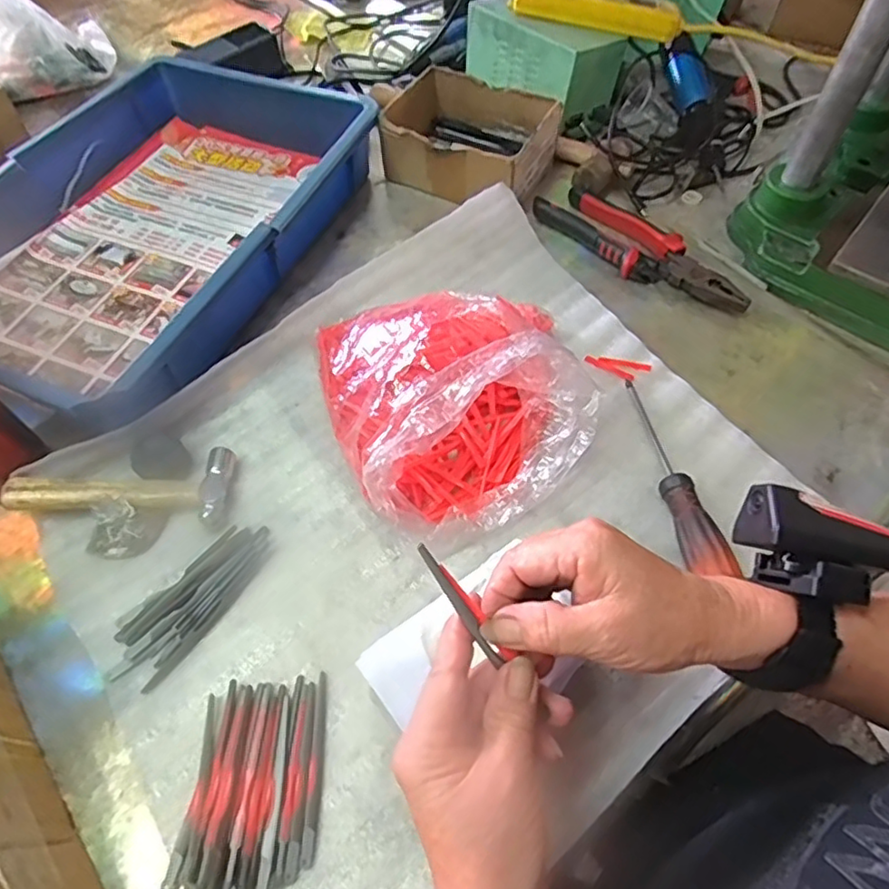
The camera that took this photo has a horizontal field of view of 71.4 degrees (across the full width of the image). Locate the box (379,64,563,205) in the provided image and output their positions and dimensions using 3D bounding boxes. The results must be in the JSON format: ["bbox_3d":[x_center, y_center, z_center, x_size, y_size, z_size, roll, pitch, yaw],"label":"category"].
[{"bbox_3d":[0.022,-0.328,0.669,0.175,0.067,0.128,27,61,17],"label":"box"}]

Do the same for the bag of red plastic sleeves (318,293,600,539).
[{"bbox_3d":[0.003,-0.042,0.454,0.188,0.111,0.191,-8,57,-4],"label":"bag of red plastic sleeves"}]

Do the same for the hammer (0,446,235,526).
[{"bbox_3d":[-0.240,0.031,0.457,0.154,0.034,0.057,-3,57,-1],"label":"hammer"}]

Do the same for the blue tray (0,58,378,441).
[{"bbox_3d":[-0.284,-0.214,0.597,0.299,0.072,0.439,19,59,13],"label":"blue tray"}]

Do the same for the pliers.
[{"bbox_3d":[0.190,-0.189,0.597,0.219,0.025,0.060,39,66,23],"label":"pliers"}]

